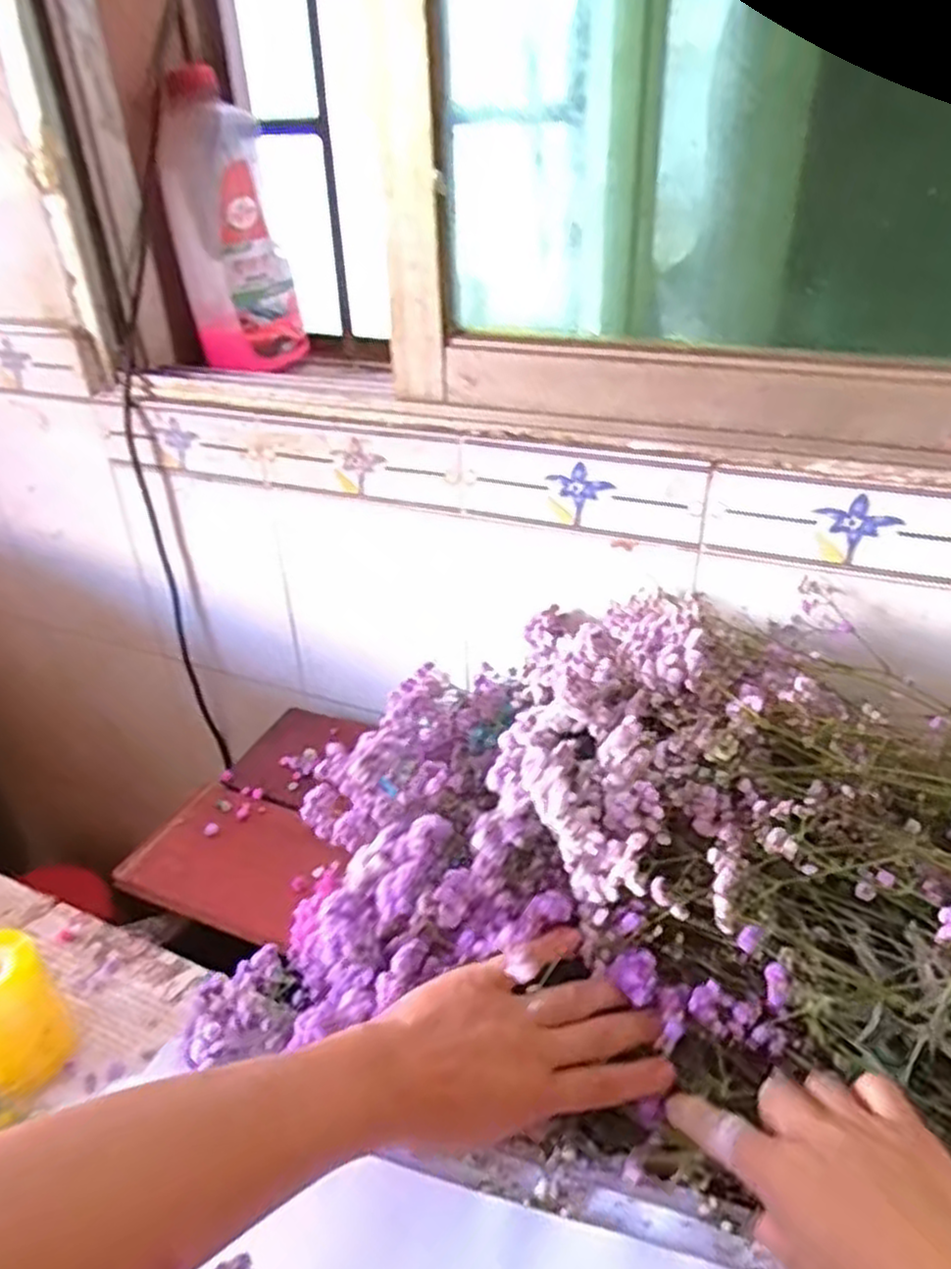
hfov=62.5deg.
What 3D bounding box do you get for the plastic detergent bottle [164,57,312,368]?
[{"bbox_3d":[-0.251,-0.417,0.811,0.111,0.268,0.083,-10,33,-13],"label":"plastic detergent bottle"}]

